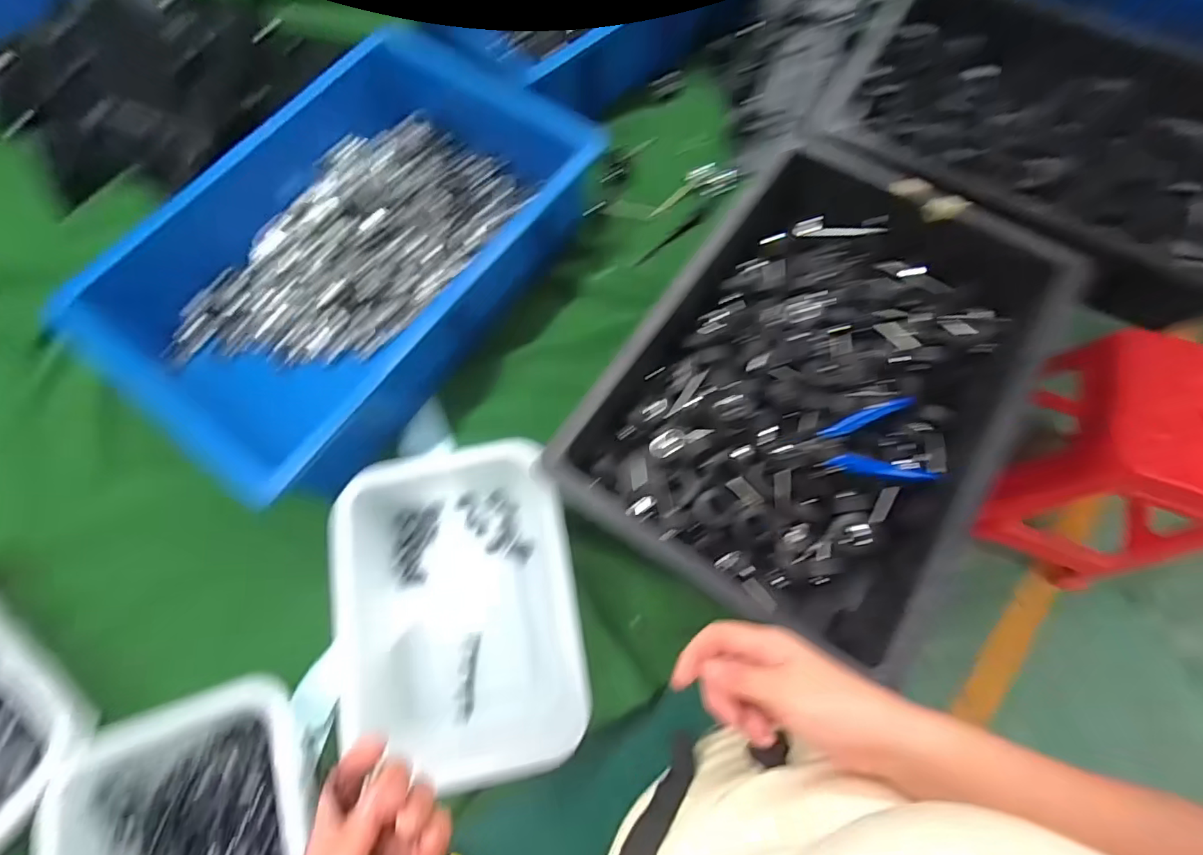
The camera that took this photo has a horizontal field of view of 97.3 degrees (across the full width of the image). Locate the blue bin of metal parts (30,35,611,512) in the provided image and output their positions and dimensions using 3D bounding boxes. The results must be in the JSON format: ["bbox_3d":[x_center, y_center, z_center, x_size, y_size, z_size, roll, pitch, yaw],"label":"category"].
[{"bbox_3d":[-0.258,-0.192,0.543,0.342,0.102,0.473,32,72,12],"label":"blue bin of metal parts"}]

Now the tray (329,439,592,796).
[{"bbox_3d":[-0.120,0.148,0.462,0.190,0.073,0.276,-9,68,-4],"label":"tray"}]

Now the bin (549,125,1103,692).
[{"bbox_3d":[0.207,-0.054,0.515,0.302,0.109,0.474,33,72,13],"label":"bin"}]

